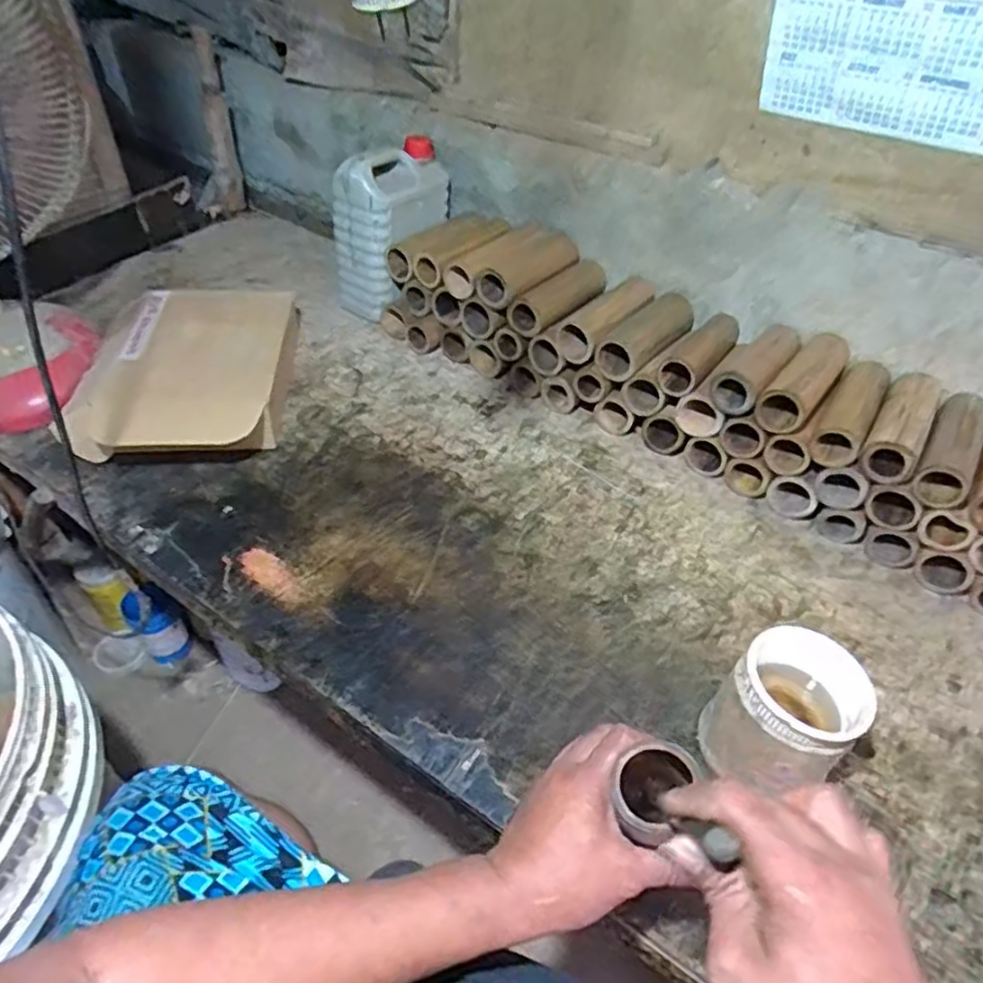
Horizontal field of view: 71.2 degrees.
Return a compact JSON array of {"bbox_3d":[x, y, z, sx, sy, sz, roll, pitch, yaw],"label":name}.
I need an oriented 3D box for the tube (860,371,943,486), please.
[{"bbox_3d":[0.467,-0.079,0.781,0.052,0.052,0.172,26,47,22],"label":"tube"}]

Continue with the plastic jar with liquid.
[{"bbox_3d":[0.235,0.189,0.563,0.099,0.124,0.098,2,43,-2],"label":"plastic jar with liquid"}]

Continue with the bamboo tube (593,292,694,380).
[{"bbox_3d":[0.212,-0.209,0.910,0.061,0.051,0.186,29,49,25],"label":"bamboo tube"}]

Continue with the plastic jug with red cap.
[{"bbox_3d":[-0.149,-0.403,1.066,0.110,0.233,0.177,23,46,20],"label":"plastic jug with red cap"}]

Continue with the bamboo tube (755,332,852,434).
[{"bbox_3d":[0.380,-0.134,0.826,0.055,0.053,0.177,29,49,24],"label":"bamboo tube"}]

